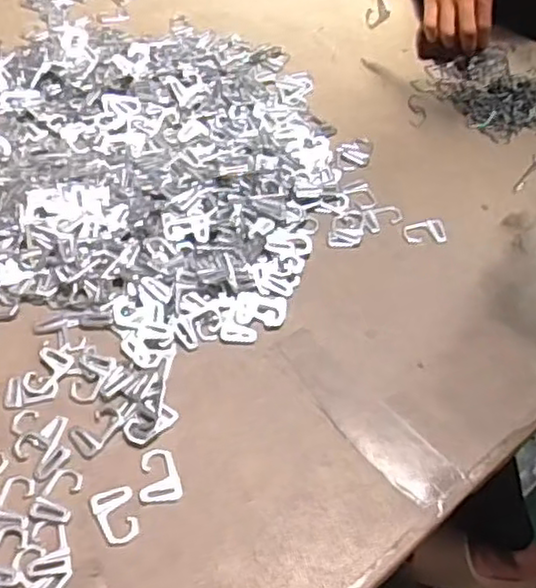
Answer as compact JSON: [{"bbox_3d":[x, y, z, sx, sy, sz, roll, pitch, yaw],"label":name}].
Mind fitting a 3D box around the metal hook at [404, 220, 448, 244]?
[{"bbox_3d":[0.151,-0.060,0.667,0.038,0.005,0.027,0,51,-1],"label":"metal hook"}]

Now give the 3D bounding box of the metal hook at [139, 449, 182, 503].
[{"bbox_3d":[-0.080,0.135,0.516,0.031,0.004,0.041,-3,51,-3],"label":"metal hook"}]

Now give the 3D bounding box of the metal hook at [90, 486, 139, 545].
[{"bbox_3d":[-0.110,0.159,0.496,0.029,0.004,0.042,-14,53,-11],"label":"metal hook"}]

